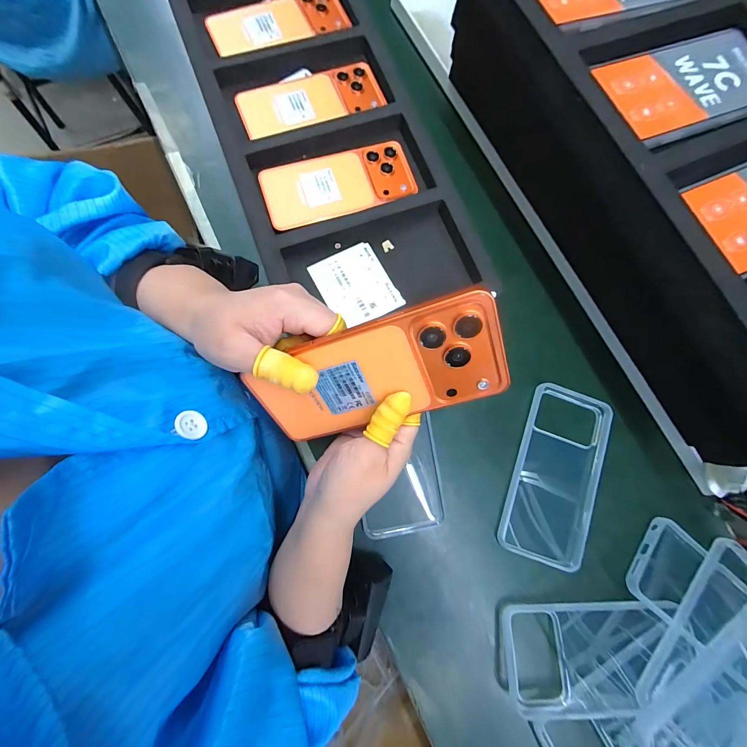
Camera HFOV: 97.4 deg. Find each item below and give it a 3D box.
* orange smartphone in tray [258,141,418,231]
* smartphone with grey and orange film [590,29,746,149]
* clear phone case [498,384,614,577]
[{"bbox_3d":[-0.038,-0.206,0.359,0.164,0.008,0.078,-16,80,-9],"label":"orange smartphone in tray"},{"bbox_3d":[0.257,-0.231,0.263,0.146,0.008,0.080,-21,81,-9],"label":"smartphone with grey and orange film"},{"bbox_3d":[0.182,0.098,0.326,0.079,0.012,0.166,22,77,-1],"label":"clear phone case"}]

